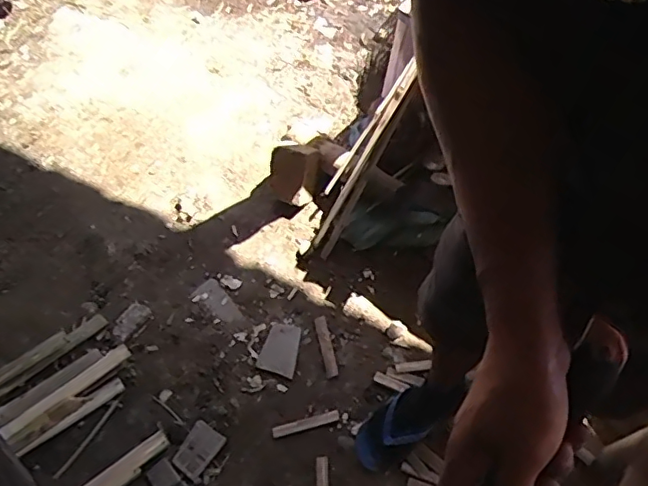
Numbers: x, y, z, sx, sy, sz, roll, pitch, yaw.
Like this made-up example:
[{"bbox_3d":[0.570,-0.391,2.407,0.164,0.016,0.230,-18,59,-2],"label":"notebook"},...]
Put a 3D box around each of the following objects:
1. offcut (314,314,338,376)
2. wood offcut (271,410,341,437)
[{"bbox_3d":[0.005,0.230,1.260,0.025,0.006,0.144,-12,56,-4],"label":"offcut"},{"bbox_3d":[-0.038,0.377,1.178,0.139,0.005,0.020,-14,56,-5],"label":"wood offcut"}]

